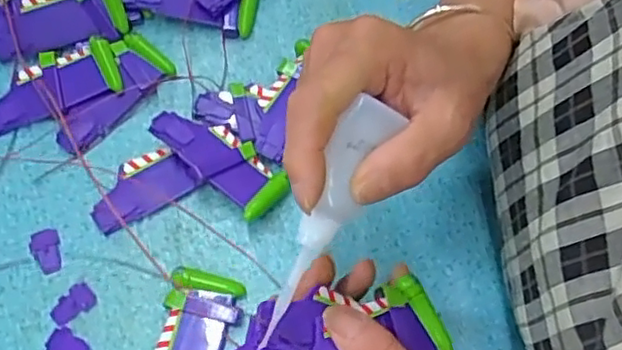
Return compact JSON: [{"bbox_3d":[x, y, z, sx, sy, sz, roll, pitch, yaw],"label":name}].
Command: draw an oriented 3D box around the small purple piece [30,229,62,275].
[{"bbox_3d":[-0.161,0.046,0.393,0.018,0.004,0.027,-15,69,-8],"label":"small purple piece"}]

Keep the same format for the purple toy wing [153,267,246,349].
[{"bbox_3d":[-0.068,0.100,0.372,0.042,0.010,0.089,11,67,2],"label":"purple toy wing"}]

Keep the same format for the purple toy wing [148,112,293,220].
[{"bbox_3d":[-0.057,-0.010,0.410,0.089,0.022,0.036,38,71,13],"label":"purple toy wing"}]

